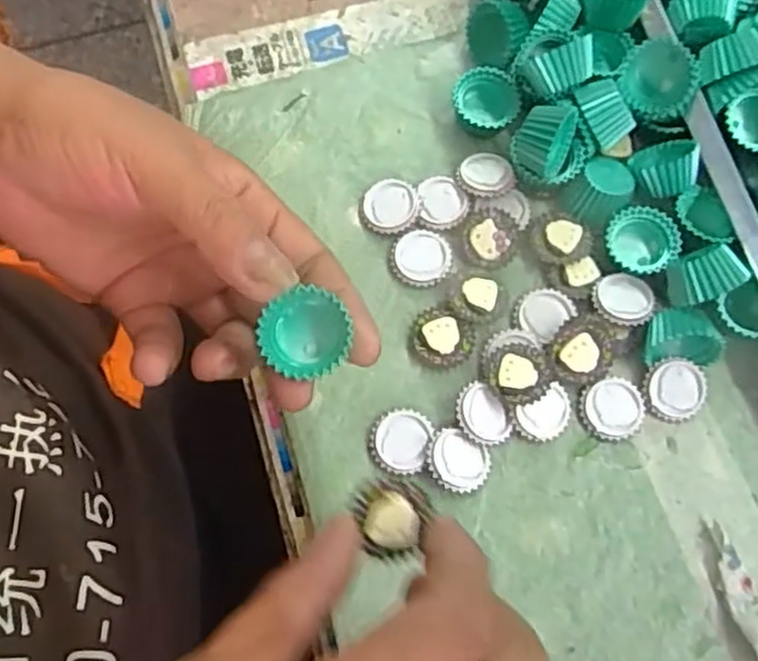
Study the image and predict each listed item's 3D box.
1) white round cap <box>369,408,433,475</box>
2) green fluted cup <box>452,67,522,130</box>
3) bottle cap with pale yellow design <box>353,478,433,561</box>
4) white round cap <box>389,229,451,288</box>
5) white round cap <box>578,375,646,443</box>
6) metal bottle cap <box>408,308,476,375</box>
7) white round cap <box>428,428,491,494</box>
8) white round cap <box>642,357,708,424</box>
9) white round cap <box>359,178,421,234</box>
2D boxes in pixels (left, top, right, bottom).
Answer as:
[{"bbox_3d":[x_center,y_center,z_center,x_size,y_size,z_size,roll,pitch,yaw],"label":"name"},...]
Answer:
[{"bbox_3d":[0.009,0.047,0.315,0.025,0.009,0.027,0,73,0],"label":"white round cap"},{"bbox_3d":[0.051,-0.109,0.360,0.032,0.017,0.029,16,74,4],"label":"green fluted cup"},{"bbox_3d":[0.005,0.062,0.243,0.024,0.009,0.024,0,72,0],"label":"bottle cap with pale yellow design"},{"bbox_3d":[0.019,-0.034,0.340,0.027,0.004,0.026,0,73,0],"label":"white round cap"},{"bbox_3d":[0.102,0.034,0.322,0.028,0.005,0.026,0,73,0],"label":"white round cap"},{"bbox_3d":[0.028,0.004,0.329,0.028,0.007,0.029,0,73,0],"label":"metal bottle cap"},{"bbox_3d":[0.033,0.056,0.312,0.026,0.009,0.024,0,73,0],"label":"white round cap"},{"bbox_3d":[0.130,0.026,0.325,0.027,0.009,0.026,9,73,2],"label":"white round cap"},{"bbox_3d":[0.005,-0.058,0.348,0.027,0.006,0.027,0,73,0],"label":"white round cap"}]

